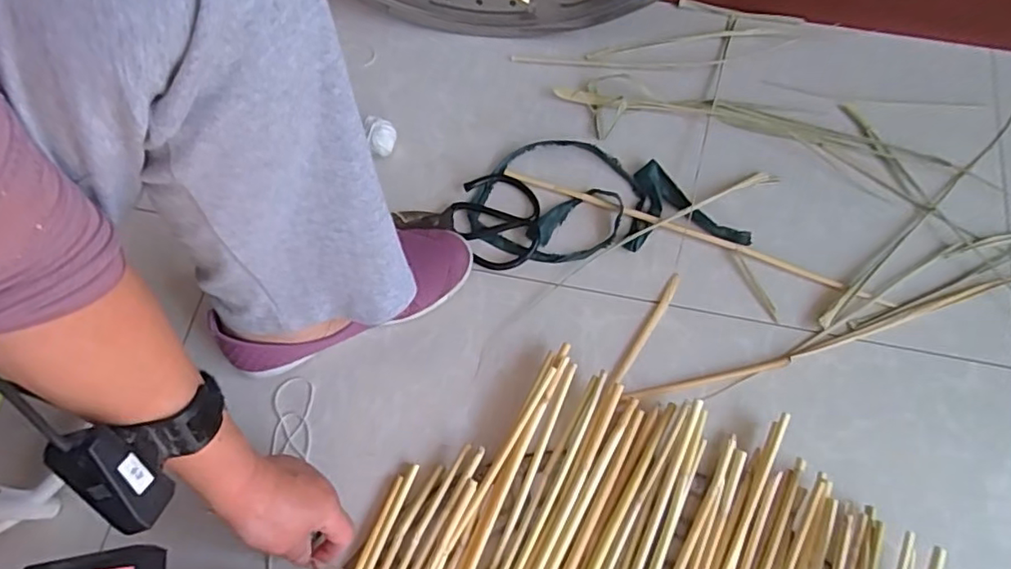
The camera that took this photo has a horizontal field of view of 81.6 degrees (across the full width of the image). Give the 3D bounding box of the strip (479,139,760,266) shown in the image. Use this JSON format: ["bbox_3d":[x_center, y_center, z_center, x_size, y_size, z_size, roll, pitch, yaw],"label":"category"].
[{"bbox_3d":[0.105,-0.094,0.626,0.278,0.013,0.139,0,69,2],"label":"strip"}]

